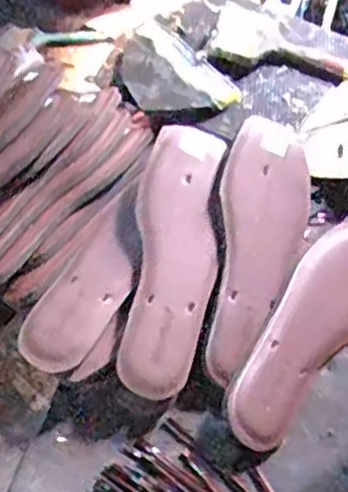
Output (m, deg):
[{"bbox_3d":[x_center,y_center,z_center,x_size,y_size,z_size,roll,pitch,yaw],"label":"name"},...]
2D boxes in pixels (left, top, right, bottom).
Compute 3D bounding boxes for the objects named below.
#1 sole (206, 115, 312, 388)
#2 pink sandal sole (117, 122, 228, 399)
[{"bbox_3d":[0.078,0.003,0.652,0.101,0.014,0.245,23,77,-24],"label":"sole"},{"bbox_3d":[0.000,0.007,0.646,0.077,0.021,0.261,5,71,7],"label":"pink sandal sole"}]

